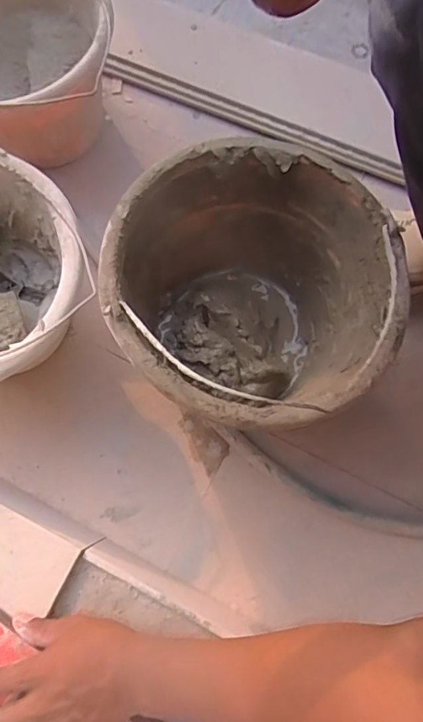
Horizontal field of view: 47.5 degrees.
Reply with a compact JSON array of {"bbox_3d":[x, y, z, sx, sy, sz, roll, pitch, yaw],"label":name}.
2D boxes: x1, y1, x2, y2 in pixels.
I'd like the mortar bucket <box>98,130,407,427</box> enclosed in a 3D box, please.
[{"bbox_3d":[0.047,-0.066,0.512,0.280,0.222,0.270,0,77,0],"label":"mortar bucket"}]

